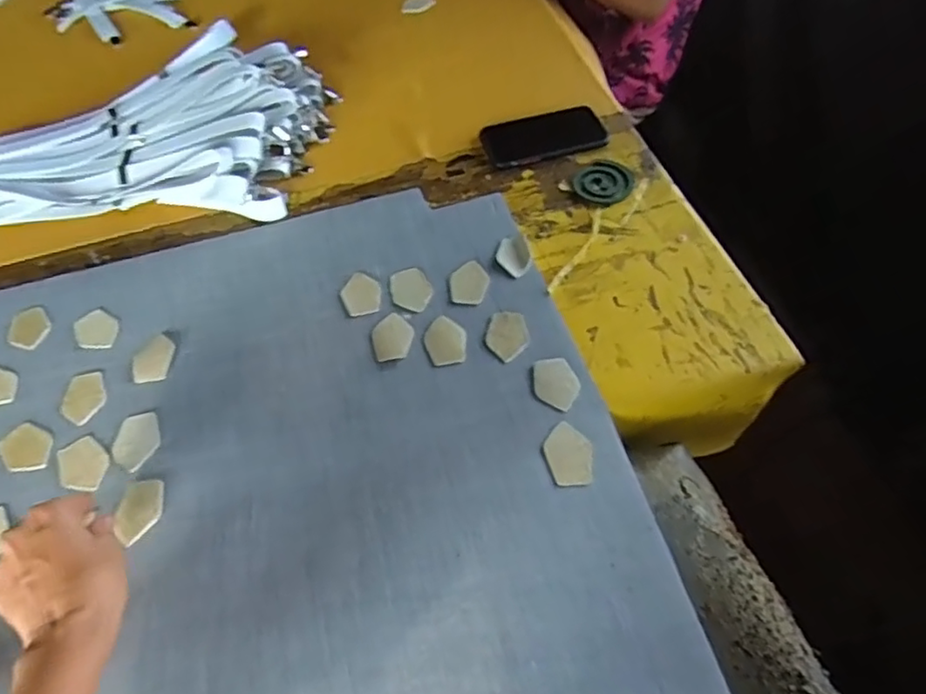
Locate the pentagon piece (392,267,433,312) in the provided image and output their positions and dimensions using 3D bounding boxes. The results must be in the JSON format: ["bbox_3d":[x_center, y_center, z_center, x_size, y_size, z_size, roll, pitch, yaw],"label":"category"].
[{"bbox_3d":[-0.052,-0.059,0.625,0.039,0.004,0.057,-14,54,-5],"label":"pentagon piece"}]

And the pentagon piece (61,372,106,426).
[{"bbox_3d":[-0.355,0.046,0.573,0.038,0.004,0.058,-24,56,-12],"label":"pentagon piece"}]

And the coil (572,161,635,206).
[{"bbox_3d":[0.162,-0.192,0.709,0.070,0.006,0.068,-3,54,4],"label":"coil"}]

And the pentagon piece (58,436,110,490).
[{"bbox_3d":[-0.329,0.101,0.532,0.039,0.004,0.056,-25,56,-12],"label":"pentagon piece"}]

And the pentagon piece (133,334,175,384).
[{"bbox_3d":[-0.301,0.011,0.596,0.038,0.004,0.053,-7,54,0],"label":"pentagon piece"}]

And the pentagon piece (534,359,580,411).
[{"bbox_3d":[0.084,0.033,0.549,0.038,0.004,0.055,-7,54,0],"label":"pentagon piece"}]

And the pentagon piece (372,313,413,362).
[{"bbox_3d":[-0.068,-0.010,0.593,0.038,0.004,0.052,-15,54,-6],"label":"pentagon piece"}]

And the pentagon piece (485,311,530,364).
[{"bbox_3d":[0.042,-0.012,0.585,0.039,0.004,0.055,-8,54,0],"label":"pentagon piece"}]

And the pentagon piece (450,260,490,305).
[{"bbox_3d":[0.006,-0.066,0.626,0.038,0.004,0.054,3,55,8],"label":"pentagon piece"}]

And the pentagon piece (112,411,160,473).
[{"bbox_3d":[-0.289,0.082,0.542,0.040,0.004,0.055,-24,56,-12],"label":"pentagon piece"}]

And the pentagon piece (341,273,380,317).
[{"bbox_3d":[-0.104,-0.054,0.627,0.038,0.004,0.051,-17,54,-7],"label":"pentagon piece"}]

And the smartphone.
[{"bbox_3d":[0.101,-0.261,0.761,0.149,0.010,0.077,-14,54,-5],"label":"smartphone"}]

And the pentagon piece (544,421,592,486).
[{"bbox_3d":[0.088,0.089,0.509,0.037,0.006,0.053,-14,54,-5],"label":"pentagon piece"}]

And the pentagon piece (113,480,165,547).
[{"bbox_3d":[-0.260,0.132,0.498,0.032,0.010,0.055,-13,54,-4],"label":"pentagon piece"}]

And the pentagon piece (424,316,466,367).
[{"bbox_3d":[-0.017,-0.007,0.585,0.037,0.004,0.053,-12,54,-3],"label":"pentagon piece"}]

